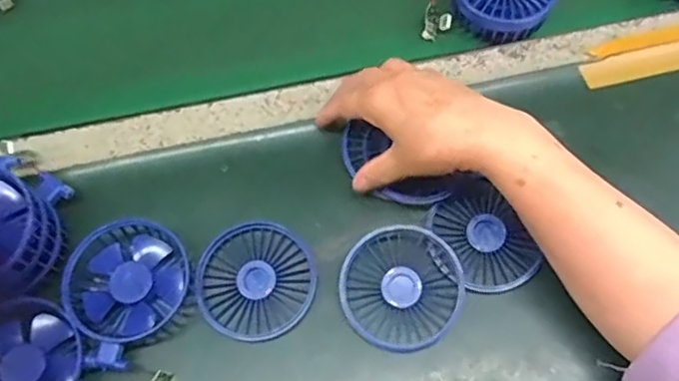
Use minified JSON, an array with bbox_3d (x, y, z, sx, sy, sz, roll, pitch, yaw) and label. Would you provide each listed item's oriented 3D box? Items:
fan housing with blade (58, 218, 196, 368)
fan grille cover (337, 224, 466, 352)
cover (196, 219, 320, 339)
[{"bbox_3d":[-0.154,0.068,0.448,0.088,0.028,0.086,-1,64,2],"label":"fan housing with blade"},{"bbox_3d":[0.047,0.069,0.451,0.086,0.016,0.089,34,70,17],"label":"fan grille cover"},{"bbox_3d":[-0.063,0.067,0.458,0.086,0.013,0.085,32,70,16],"label":"cover"}]

